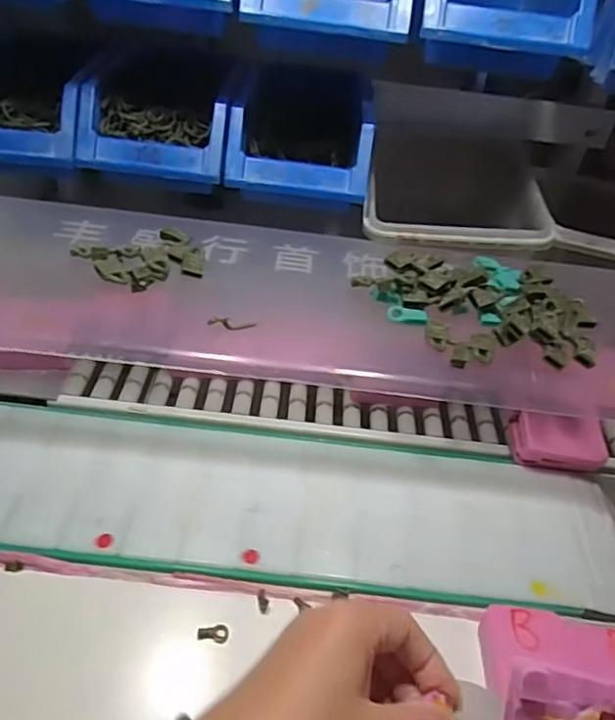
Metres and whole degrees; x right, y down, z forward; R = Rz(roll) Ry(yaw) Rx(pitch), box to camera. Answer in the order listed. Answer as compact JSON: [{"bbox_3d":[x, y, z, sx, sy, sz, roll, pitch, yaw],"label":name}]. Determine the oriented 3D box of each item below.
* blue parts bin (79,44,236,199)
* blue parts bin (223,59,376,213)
[{"bbox_3d":[-0.131,-0.234,0.543,0.124,0.072,0.180,5,41,-3],"label":"blue parts bin"},{"bbox_3d":[-0.004,-0.207,0.537,0.122,0.065,0.137,7,41,-1],"label":"blue parts bin"}]

